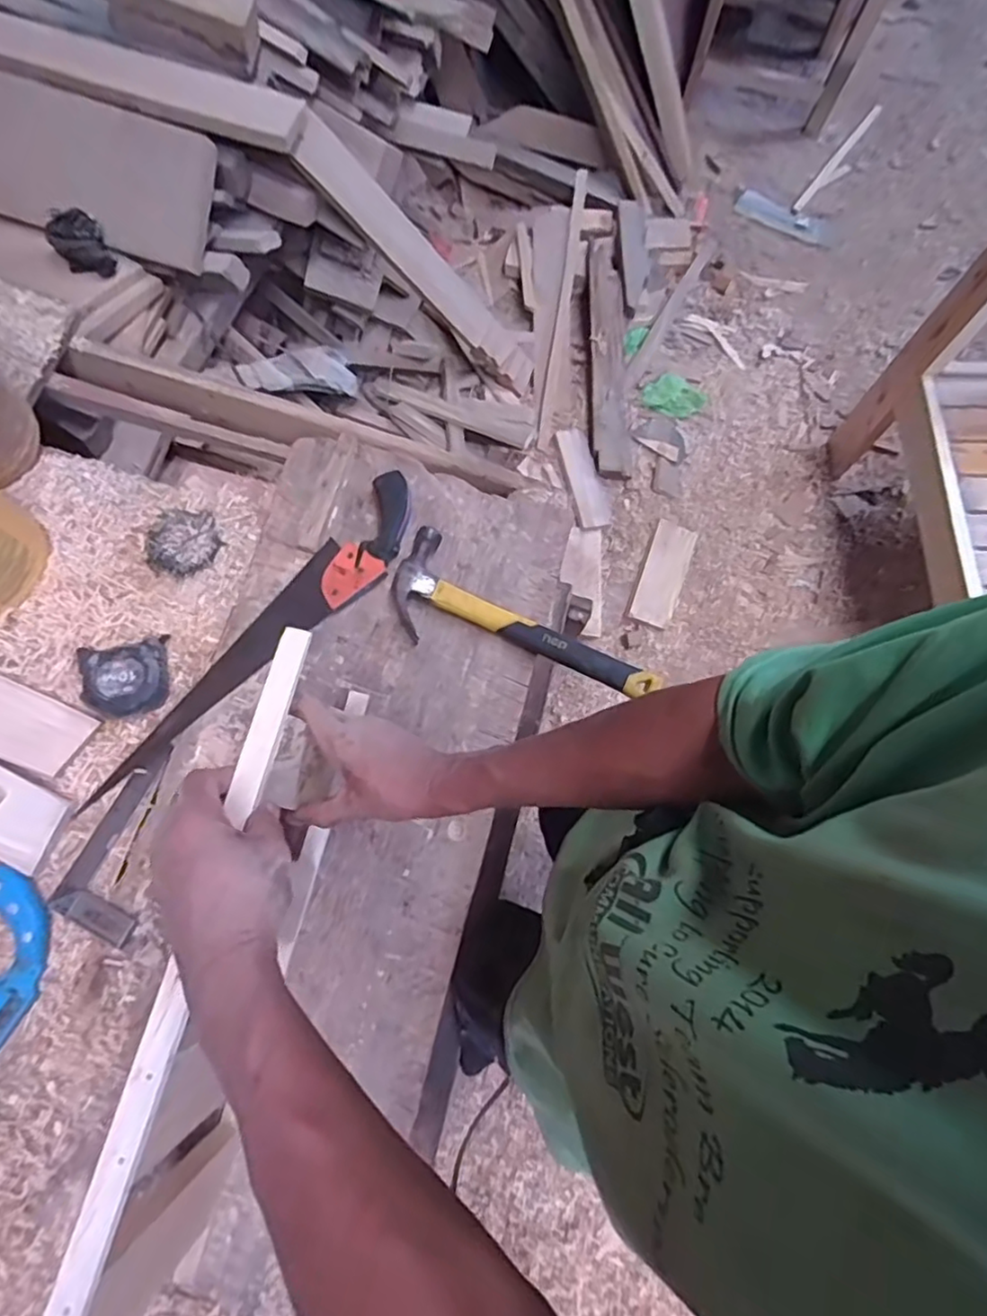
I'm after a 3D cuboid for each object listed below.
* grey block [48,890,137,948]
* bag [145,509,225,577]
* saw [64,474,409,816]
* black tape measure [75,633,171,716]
[{"bbox_3d":[-0.405,0.261,0.637,0.089,0.011,0.031,22,75,7],"label":"grey block"},{"bbox_3d":[-0.374,-0.140,0.757,0.068,0.032,0.087,42,78,12],"label":"bag"},{"bbox_3d":[-0.250,-0.022,0.711,0.084,0.024,0.478,37,77,11],"label":"saw"},{"bbox_3d":[-0.406,0.020,0.693,0.092,0.036,0.086,-21,74,-5],"label":"black tape measure"}]

